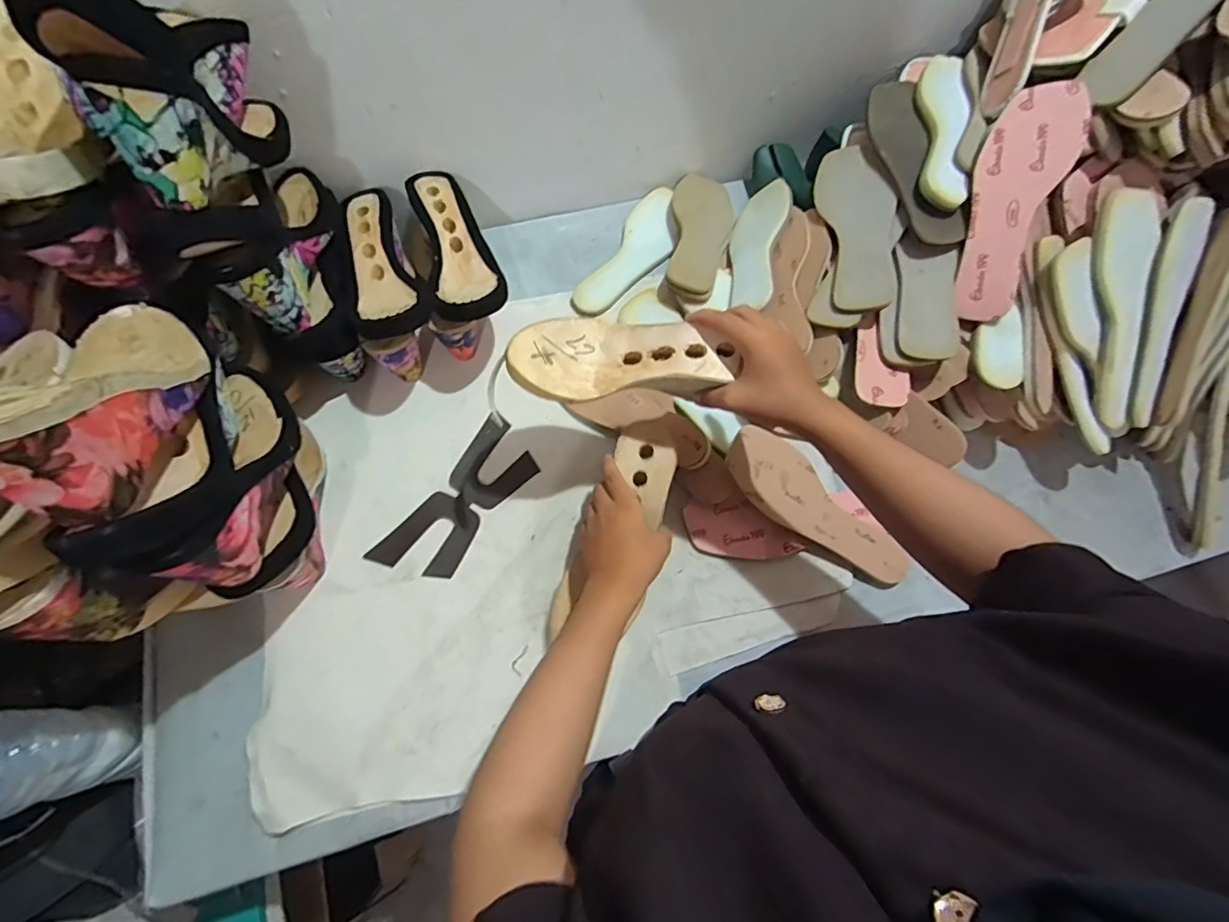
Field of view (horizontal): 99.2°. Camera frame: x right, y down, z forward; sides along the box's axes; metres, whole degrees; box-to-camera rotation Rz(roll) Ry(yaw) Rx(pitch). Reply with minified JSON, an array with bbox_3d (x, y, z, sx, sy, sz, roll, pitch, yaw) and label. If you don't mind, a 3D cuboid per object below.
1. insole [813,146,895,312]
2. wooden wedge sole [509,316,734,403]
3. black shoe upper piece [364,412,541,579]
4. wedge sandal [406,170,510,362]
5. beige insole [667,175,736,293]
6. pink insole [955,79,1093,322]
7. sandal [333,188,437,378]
[{"bbox_3d":[0.281,-0.274,0.605,0.074,0.022,0.233,-13,66,28],"label":"insole"},{"bbox_3d":[0.001,-0.096,0.480,0.185,0.041,0.081,2,70,0],"label":"wooden wedge sole"},{"bbox_3d":[-0.175,0.046,0.604,0.086,0.008,0.210,35,72,10],"label":"black shoe upper piece"},{"bbox_3d":[-0.186,-0.242,0.647,0.086,0.107,0.223,-12,71,-7],"label":"wedge sandal"},{"bbox_3d":[0.118,-0.307,0.700,0.082,0.018,0.226,12,62,-9],"label":"beige insole"},{"bbox_3d":[0.414,-0.269,0.552,0.084,0.022,0.229,23,106,20],"label":"pink insole"},{"bbox_3d":[-0.277,-0.209,0.638,0.085,0.124,0.222,-25,72,-11],"label":"sandal"}]

